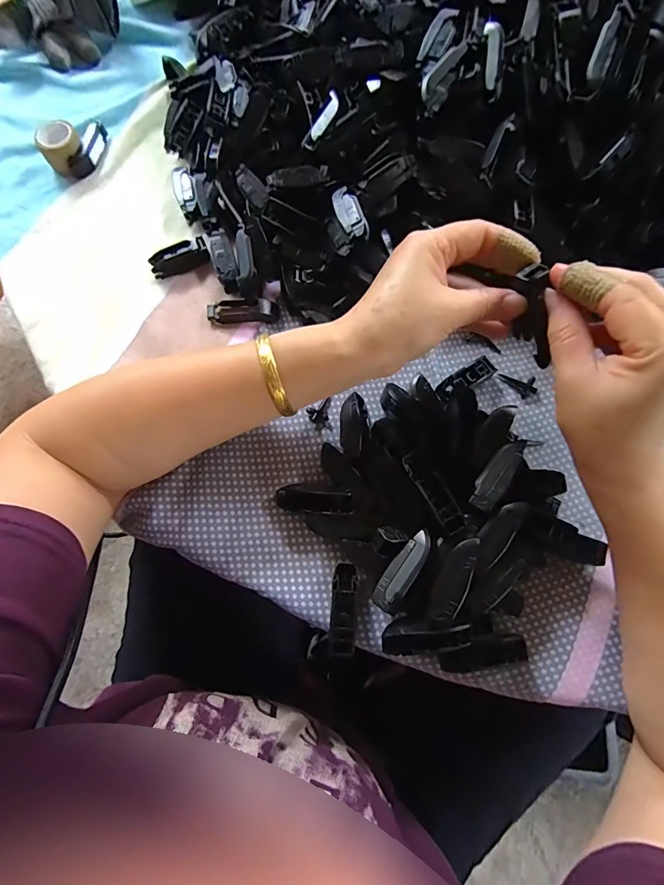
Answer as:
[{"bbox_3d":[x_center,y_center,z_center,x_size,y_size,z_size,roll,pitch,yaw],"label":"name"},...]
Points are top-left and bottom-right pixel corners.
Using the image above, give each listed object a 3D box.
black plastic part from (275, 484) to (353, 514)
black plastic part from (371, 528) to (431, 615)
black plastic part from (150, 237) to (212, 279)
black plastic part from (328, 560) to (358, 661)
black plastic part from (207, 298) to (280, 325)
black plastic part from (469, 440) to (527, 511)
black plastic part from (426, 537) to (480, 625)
[{"bbox_3d":[-0.013,0.039,0.292,0.056,0.009,0.018,1,71,23],"label":"black plastic part"},{"bbox_3d":[0.044,0.077,0.257,0.016,0.011,0.052,32,77,8],"label":"black plastic part"},{"bbox_3d":[-0.125,-0.151,0.346,0.047,0.018,0.019,-18,75,-5],"label":"black plastic part"},{"bbox_3d":[0.008,0.109,0.276,0.016,0.016,0.056,5,74,1],"label":"black plastic part"},{"bbox_3d":[-0.071,-0.106,0.338,0.055,0.009,0.018,-3,74,-1],"label":"black plastic part"},{"bbox_3d":[0.104,0.022,0.265,0.018,0.010,0.052,23,71,33],"label":"black plastic part"},{"bbox_3d":[0.072,0.080,0.245,0.018,0.004,0.051,23,93,6],"label":"black plastic part"}]

